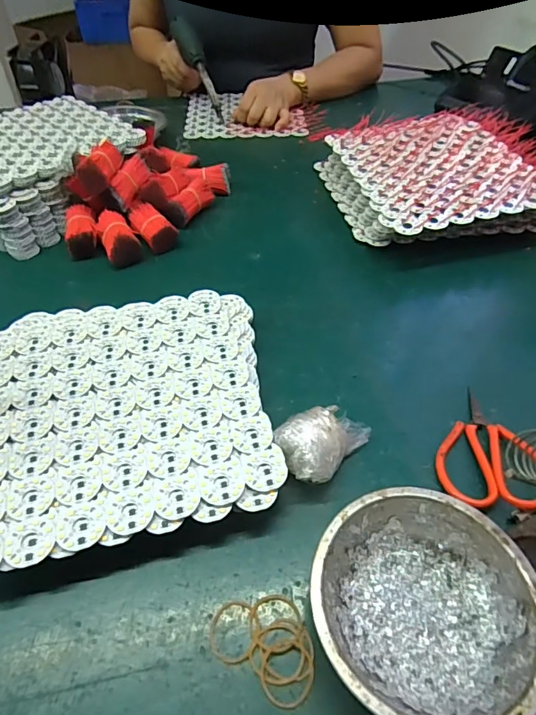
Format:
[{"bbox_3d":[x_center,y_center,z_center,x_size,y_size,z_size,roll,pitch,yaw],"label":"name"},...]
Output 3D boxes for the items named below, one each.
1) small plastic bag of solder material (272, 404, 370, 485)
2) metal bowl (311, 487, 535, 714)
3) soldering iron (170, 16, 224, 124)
[{"bbox_3d":[0.041,0.064,0.353,0.049,0.039,0.076,30,54,25],"label":"small plastic bag of solder material"},{"bbox_3d":[0.090,0.143,0.271,0.123,0.040,0.125,0,48,0],"label":"metal bowl"},{"bbox_3d":[-0.117,-0.498,0.797,0.043,0.044,0.180,-24,91,-15],"label":"soldering iron"}]

